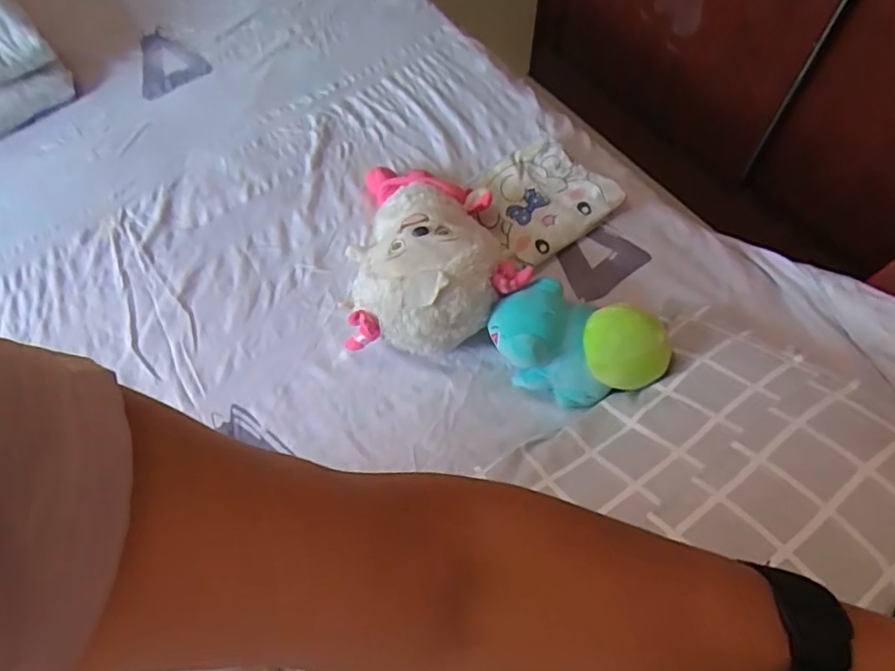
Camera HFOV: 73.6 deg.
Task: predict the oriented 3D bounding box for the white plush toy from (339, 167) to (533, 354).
[{"bbox_3d":[-0.041,-0.144,0.845,0.235,0.138,0.349,-11,63,-4],"label":"white plush toy"}]

